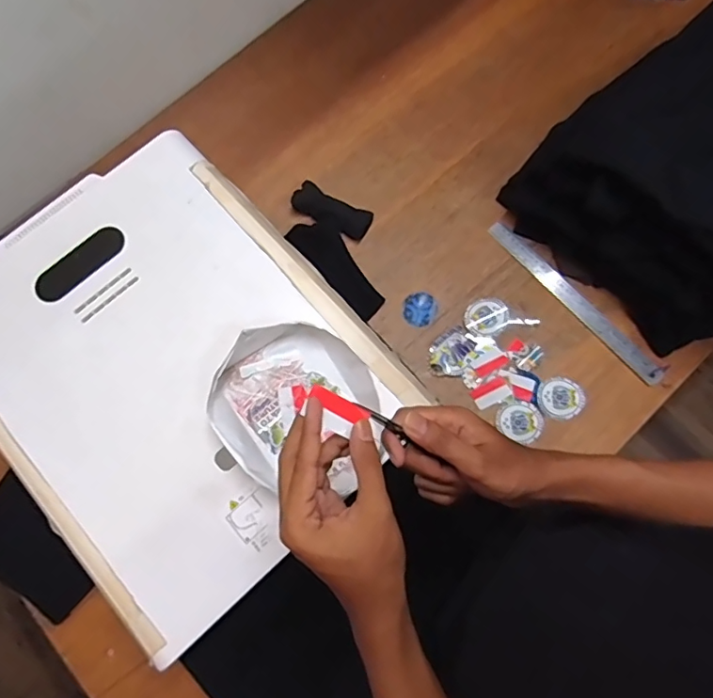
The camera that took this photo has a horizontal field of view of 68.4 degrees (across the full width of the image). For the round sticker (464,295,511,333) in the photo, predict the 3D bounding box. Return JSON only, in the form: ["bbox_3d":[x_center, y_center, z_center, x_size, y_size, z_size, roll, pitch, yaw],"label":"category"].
[{"bbox_3d":[0.195,-0.051,0.782,0.064,0.009,0.056,-7,73,2],"label":"round sticker"}]

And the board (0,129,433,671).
[{"bbox_3d":[-0.223,0.013,0.609,0.402,0.030,0.496,-42,77,-10],"label":"board"}]

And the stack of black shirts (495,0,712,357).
[{"bbox_3d":[0.547,-0.285,0.737,0.542,0.193,0.350,-37,77,-8],"label":"stack of black shirts"}]

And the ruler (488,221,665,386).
[{"bbox_3d":[0.324,-0.074,0.785,0.031,0.005,0.324,-41,77,-4],"label":"ruler"}]

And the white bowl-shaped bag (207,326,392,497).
[{"bbox_3d":[-0.066,0.059,0.568,0.171,0.052,0.164,40,79,11],"label":"white bowl-shaped bag"}]

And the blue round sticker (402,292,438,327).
[{"bbox_3d":[0.096,-0.062,0.793,0.051,0.008,0.054,0,74,1],"label":"blue round sticker"}]

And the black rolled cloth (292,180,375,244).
[{"bbox_3d":[-0.039,-0.217,0.823,0.124,0.027,0.046,28,77,9],"label":"black rolled cloth"}]

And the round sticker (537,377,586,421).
[{"bbox_3d":[0.291,0.070,0.743,0.063,0.009,0.059,0,74,1],"label":"round sticker"}]

